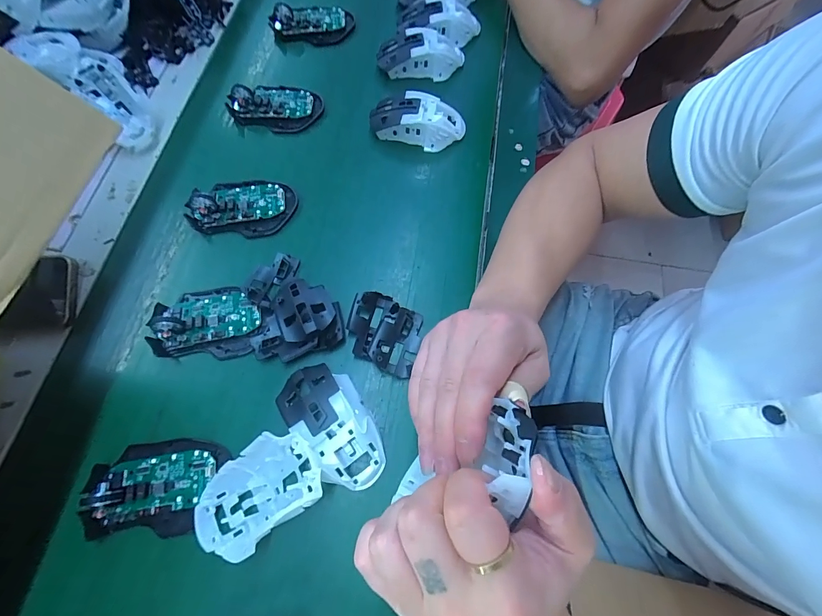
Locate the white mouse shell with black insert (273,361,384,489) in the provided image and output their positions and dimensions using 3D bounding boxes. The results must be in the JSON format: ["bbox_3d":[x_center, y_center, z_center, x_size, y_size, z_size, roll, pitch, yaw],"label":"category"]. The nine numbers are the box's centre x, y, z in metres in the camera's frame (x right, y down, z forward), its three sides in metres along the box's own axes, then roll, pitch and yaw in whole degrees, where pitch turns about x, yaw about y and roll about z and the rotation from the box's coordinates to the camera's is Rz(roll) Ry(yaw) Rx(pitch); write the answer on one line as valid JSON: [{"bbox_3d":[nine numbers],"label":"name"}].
[{"bbox_3d":[-0.068,0.102,0.323,0.062,0.034,0.116,-36,75,-14],"label":"white mouse shell with black insert"}]

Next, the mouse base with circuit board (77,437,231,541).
[{"bbox_3d":[-0.221,0.150,0.308,0.105,0.032,0.074,3,69,-1],"label":"mouse base with circuit board"}]

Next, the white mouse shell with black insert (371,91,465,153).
[{"bbox_3d":[0.008,-0.234,0.451,0.119,0.040,0.062,13,69,3],"label":"white mouse shell with black insert"}]

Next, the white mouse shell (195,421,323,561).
[{"bbox_3d":[-0.124,0.150,0.297,0.111,0.045,0.066,-35,75,-14],"label":"white mouse shell"}]

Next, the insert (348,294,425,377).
[{"bbox_3d":[-0.027,0.023,0.363,0.074,0.017,0.069,20,70,5],"label":"insert"}]

